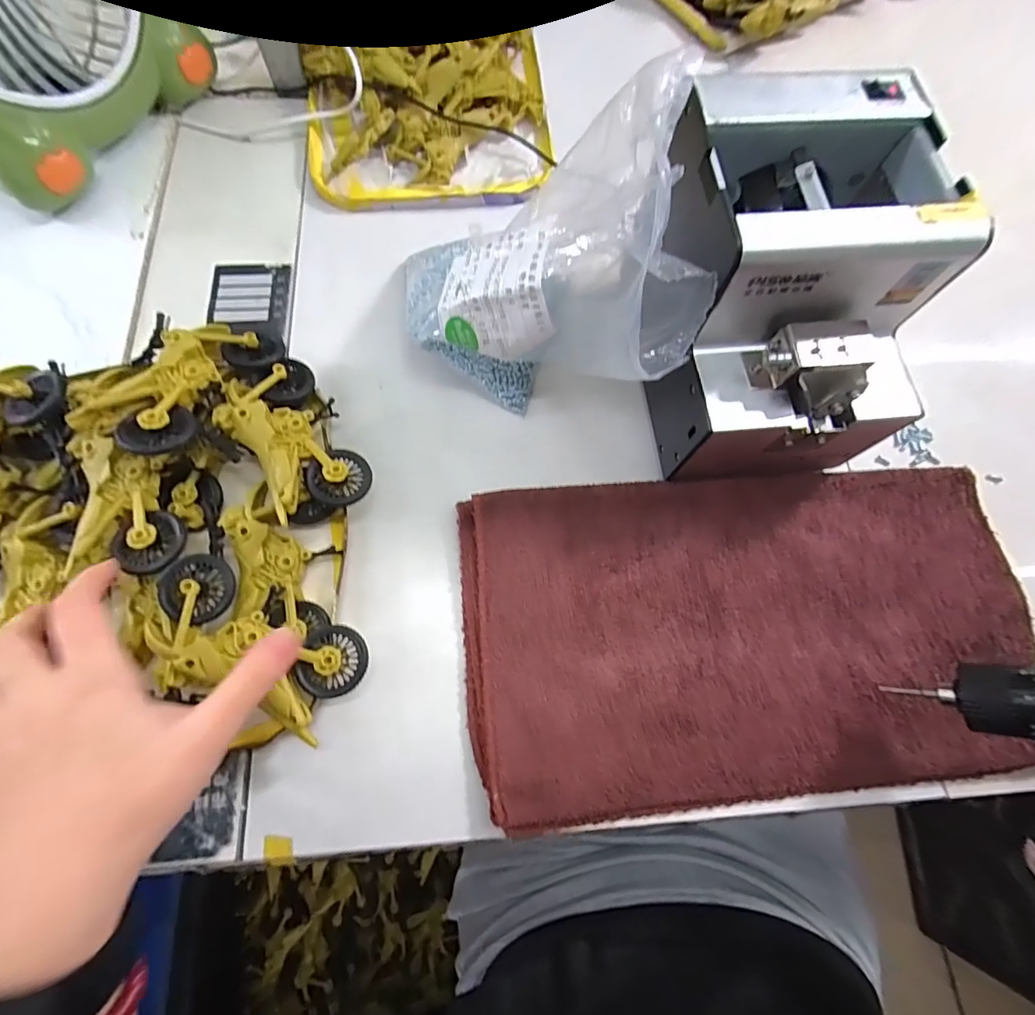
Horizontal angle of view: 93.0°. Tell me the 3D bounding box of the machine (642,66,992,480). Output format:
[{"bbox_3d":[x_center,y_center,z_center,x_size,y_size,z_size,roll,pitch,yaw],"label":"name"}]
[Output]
[{"bbox_3d":[0.152,-0.124,0.295,0.135,0.140,0.177,-4,72,-4],"label":"machine"}]

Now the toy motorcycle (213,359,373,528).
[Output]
[{"bbox_3d":[-0.143,-0.045,0.315,0.062,0.040,0.119,-31,76,-11],"label":"toy motorcycle"}]

